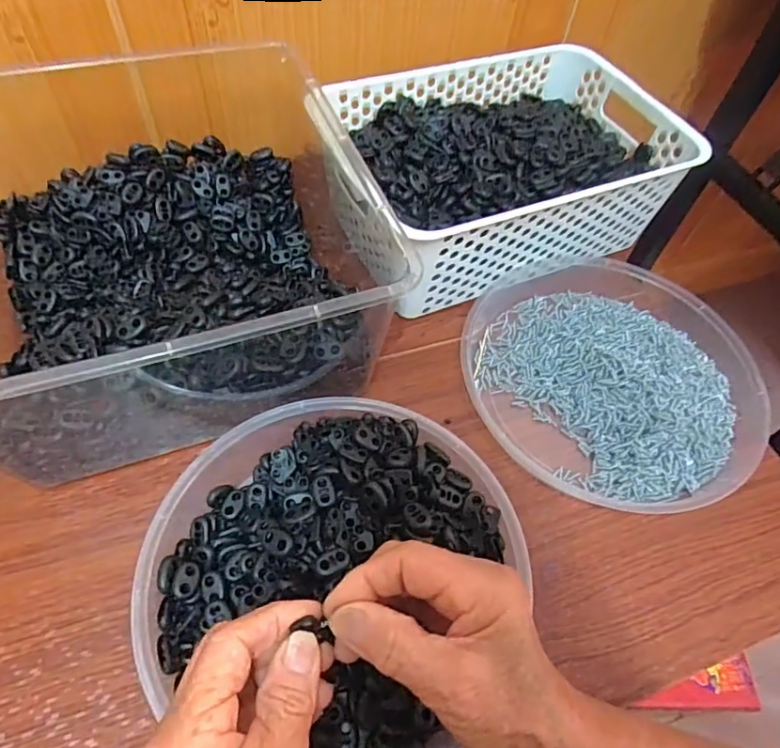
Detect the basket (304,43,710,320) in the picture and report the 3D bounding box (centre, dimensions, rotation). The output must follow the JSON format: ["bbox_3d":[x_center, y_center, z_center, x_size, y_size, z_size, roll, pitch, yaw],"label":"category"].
[{"bbox_3d":[0.104,-0.190,0.502,0.288,0.104,0.203,-19,56,-16],"label":"basket"}]

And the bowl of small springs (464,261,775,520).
[{"bbox_3d":[0.173,0.002,0.440,0.224,0.050,0.232,1,53,-2],"label":"bowl of small springs"}]

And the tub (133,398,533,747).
[{"bbox_3d":[-0.035,0.112,0.332,0.215,0.056,0.206,1,53,-2],"label":"tub"}]

